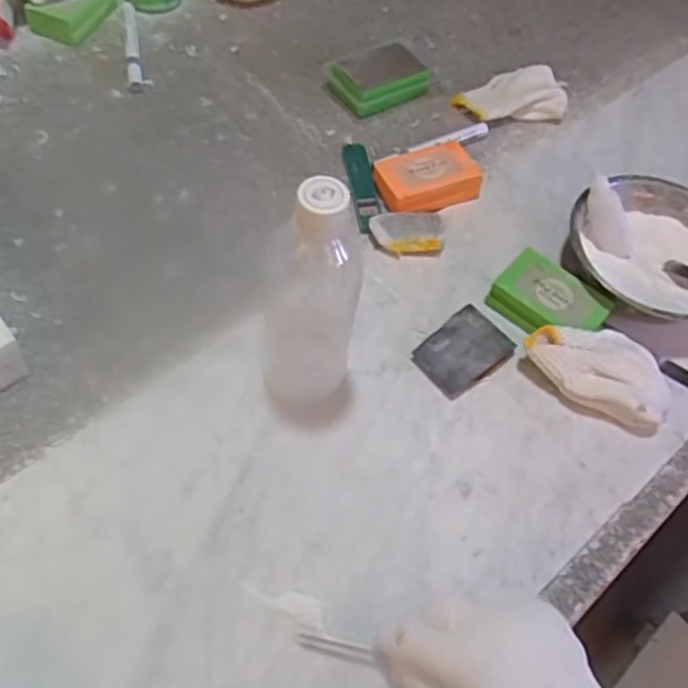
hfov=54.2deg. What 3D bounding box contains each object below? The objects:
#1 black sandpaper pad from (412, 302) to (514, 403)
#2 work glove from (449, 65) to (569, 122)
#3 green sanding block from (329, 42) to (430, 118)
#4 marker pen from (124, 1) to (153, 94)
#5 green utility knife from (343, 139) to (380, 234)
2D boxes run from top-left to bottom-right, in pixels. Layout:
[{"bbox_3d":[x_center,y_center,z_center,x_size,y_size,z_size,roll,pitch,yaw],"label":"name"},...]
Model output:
[{"bbox_3d":[0.101,0.006,0.568,0.079,0.014,0.056,-36,67,-24],"label":"black sandpaper pad"},{"bbox_3d":[0.190,-0.280,0.765,0.124,0.026,0.074,-10,59,-11],"label":"work glove"},{"bbox_3d":[0.039,-0.291,0.741,0.102,0.036,0.066,-35,67,-23],"label":"green sanding block"},{"bbox_3d":[-0.239,-0.338,0.760,0.023,0.018,0.141,-11,60,-12],"label":"marker pen"},{"bbox_3d":[0.018,-0.159,0.675,0.024,0.015,0.123,-5,59,-8],"label":"green utility knife"}]

